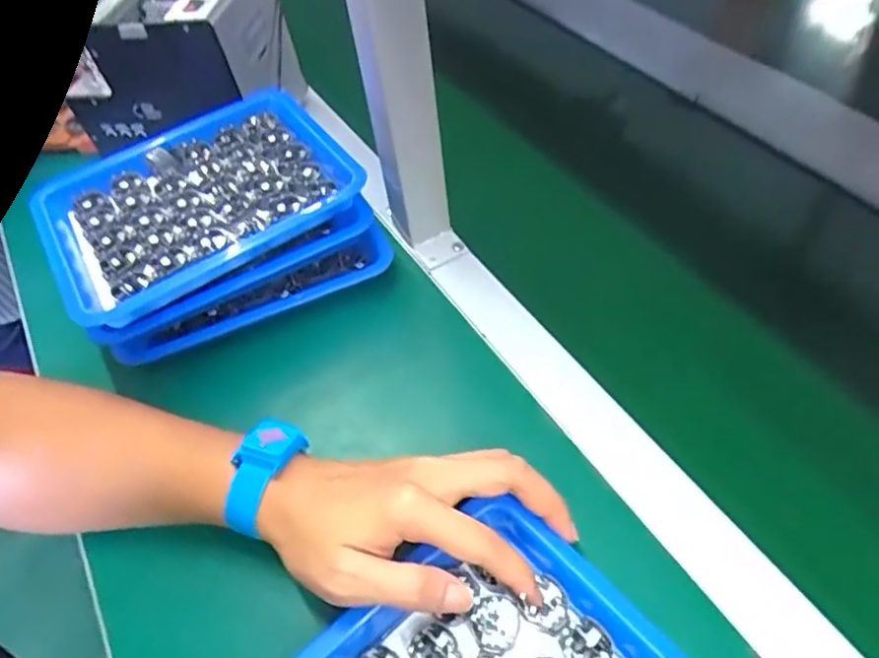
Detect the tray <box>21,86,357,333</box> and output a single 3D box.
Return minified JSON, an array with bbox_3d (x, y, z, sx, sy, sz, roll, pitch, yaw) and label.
[{"bbox_3d":[-0.186,-0.103,0.488,0.215,0.034,0.173,-30,54,-17],"label":"tray"}]

